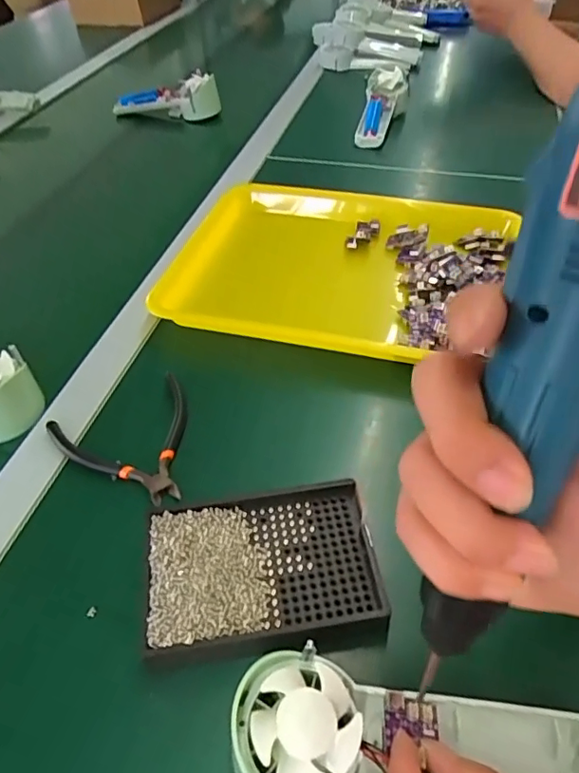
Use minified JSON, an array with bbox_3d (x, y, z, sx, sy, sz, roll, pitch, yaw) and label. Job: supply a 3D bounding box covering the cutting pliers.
[{"bbox_3d":[-0.116,0.045,0.386,0.101,0.010,0.104,-21,50,-17],"label":"cutting pliers"}]

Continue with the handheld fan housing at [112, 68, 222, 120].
[{"bbox_3d":[-0.192,-0.457,0.824,0.169,0.060,0.038,9,48,10],"label":"handheld fan housing"}]

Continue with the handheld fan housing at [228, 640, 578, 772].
[{"bbox_3d":[0.060,0.166,0.245,0.171,0.025,0.061,13,46,-7],"label":"handheld fan housing"}]

